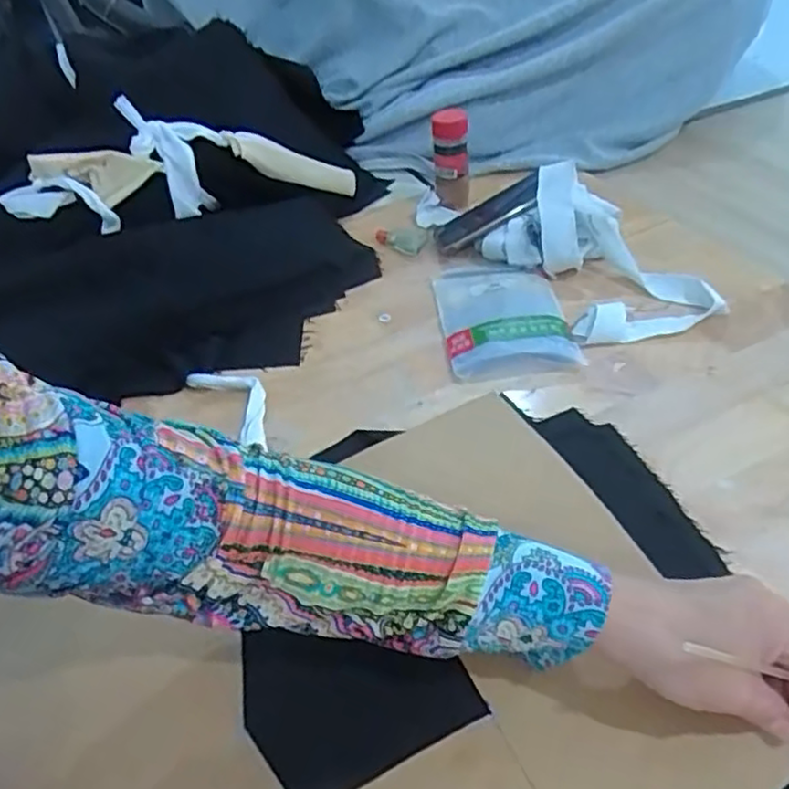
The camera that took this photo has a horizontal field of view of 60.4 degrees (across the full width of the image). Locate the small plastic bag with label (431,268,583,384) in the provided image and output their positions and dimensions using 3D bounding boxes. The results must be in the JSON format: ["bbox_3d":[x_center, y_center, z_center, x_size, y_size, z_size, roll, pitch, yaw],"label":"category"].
[{"bbox_3d":[0.100,-0.077,0.645,0.110,0.021,0.166,-7,42,0],"label":"small plastic bag with label"}]

